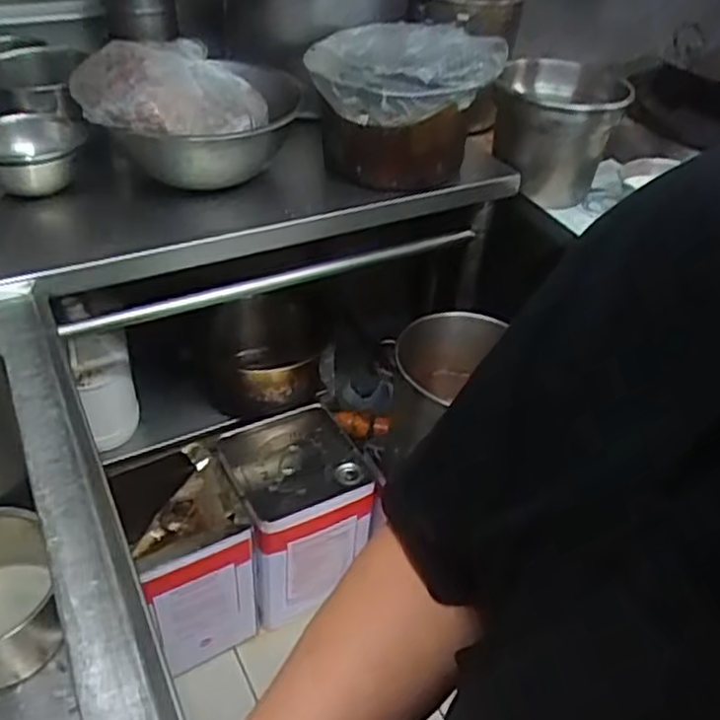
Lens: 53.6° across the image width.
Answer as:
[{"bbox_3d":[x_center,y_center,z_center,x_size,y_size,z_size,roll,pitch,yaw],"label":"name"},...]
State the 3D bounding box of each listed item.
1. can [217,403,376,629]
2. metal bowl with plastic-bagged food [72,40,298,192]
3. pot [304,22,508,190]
[{"bbox_3d":[-0.130,0.298,1.413,0.223,0.287,0.245,-14,42,-22],"label":"can"},{"bbox_3d":[-0.240,-0.370,1.046,0.315,0.167,0.239,-9,41,-16],"label":"metal bowl with plastic-bagged food"},{"bbox_3d":[0.067,-0.411,1.131,0.279,0.203,0.259,3,39,-2],"label":"pot"}]

